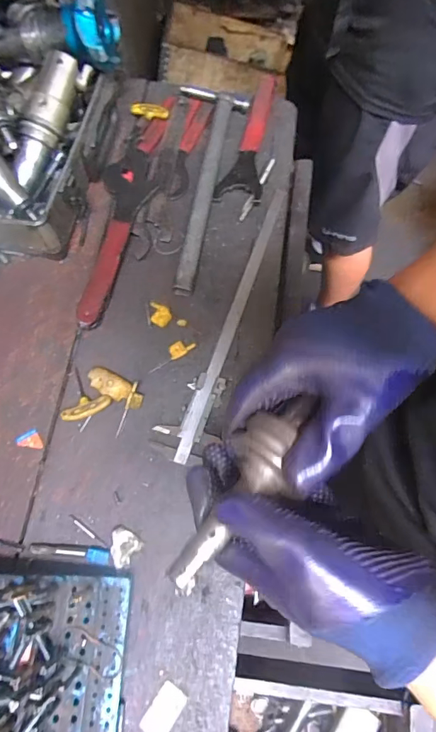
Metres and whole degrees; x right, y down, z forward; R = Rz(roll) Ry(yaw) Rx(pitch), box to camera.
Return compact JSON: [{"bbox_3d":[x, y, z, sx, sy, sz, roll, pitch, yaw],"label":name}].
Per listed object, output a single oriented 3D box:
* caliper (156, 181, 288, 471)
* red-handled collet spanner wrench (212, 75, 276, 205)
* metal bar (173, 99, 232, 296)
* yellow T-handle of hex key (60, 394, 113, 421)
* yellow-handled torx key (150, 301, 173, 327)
[{"bbox_3d":[0.013,-0.071,0.564,0.052,0.014,0.395,18,70,5],"label":"caliper"},{"bbox_3d":[0.041,-0.338,0.650,0.067,0.032,0.226,8,70,1],"label":"red-handled collet spanner wrench"},{"bbox_3d":[-0.016,-0.245,0.623,0.026,0.031,0.323,11,70,2],"label":"metal bar"},{"bbox_3d":[-0.153,0.048,0.515,0.058,0.014,0.024,-18,71,-8],"label":"yellow T-handle of hex key"},{"bbox_3d":[-0.076,-0.066,0.562,0.034,0.005,0.025,31,72,9],"label":"yellow-handled torx key"}]

